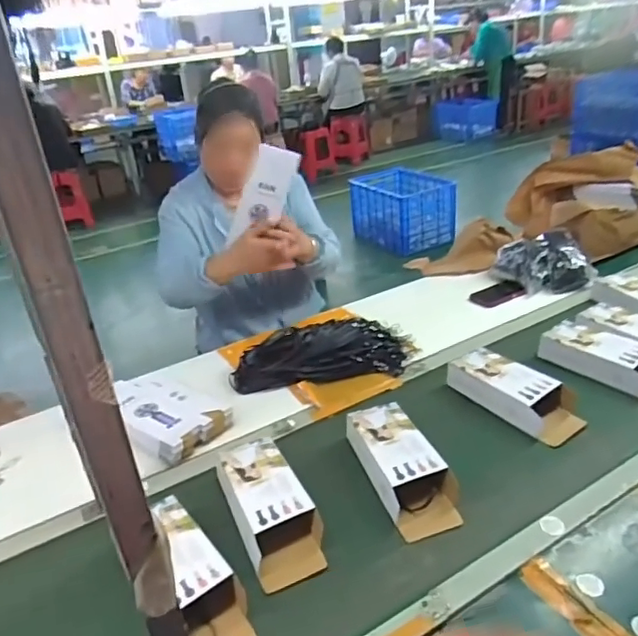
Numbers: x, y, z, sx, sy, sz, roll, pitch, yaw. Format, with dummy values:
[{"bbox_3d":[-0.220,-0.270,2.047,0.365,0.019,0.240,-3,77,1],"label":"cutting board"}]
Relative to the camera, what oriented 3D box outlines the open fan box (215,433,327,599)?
[{"bbox_3d":[-0.077,0.285,0.881,0.108,0.053,0.247,-17,33,-19],"label":"open fan box"}]

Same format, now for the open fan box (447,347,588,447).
[{"bbox_3d":[0.372,0.135,1.081,0.122,0.061,0.256,-25,36,-29],"label":"open fan box"}]

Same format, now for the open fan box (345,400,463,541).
[{"bbox_3d":[0.133,0.239,0.939,0.112,0.052,0.255,-14,32,-14],"label":"open fan box"}]

